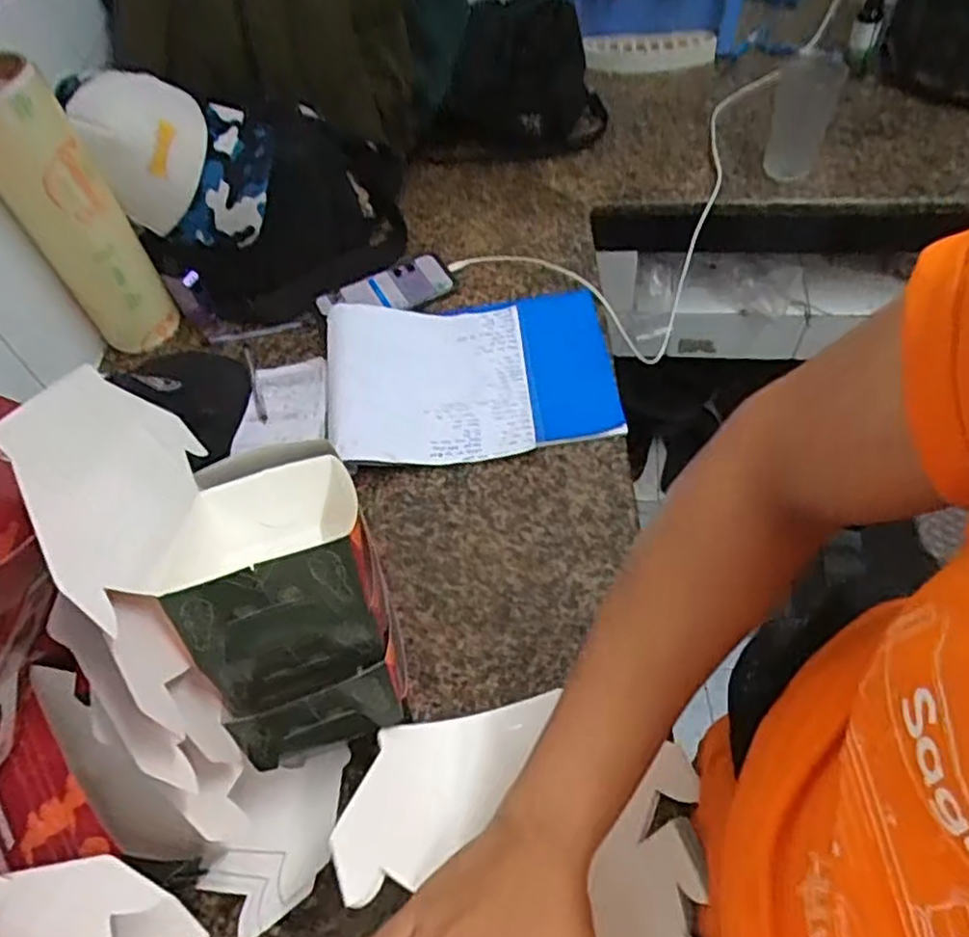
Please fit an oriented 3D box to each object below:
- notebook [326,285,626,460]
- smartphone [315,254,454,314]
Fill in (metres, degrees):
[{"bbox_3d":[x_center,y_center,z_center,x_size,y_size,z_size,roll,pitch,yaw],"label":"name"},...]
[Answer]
[{"bbox_3d":[-0.017,-0.110,0.801,0.306,0.030,0.222,-8,56,-1],"label":"notebook"},{"bbox_3d":[-0.124,-0.224,0.898,0.167,0.012,0.081,-20,54,-15],"label":"smartphone"}]

